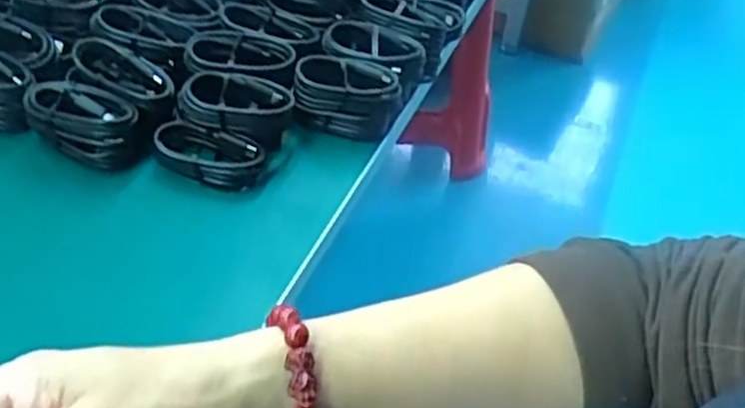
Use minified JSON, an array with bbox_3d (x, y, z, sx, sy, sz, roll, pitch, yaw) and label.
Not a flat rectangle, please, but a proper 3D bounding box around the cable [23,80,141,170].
[{"bbox_3d":[-0.186,-0.052,0.501,0.072,0.036,0.043,24,47,16],"label":"cable"}]

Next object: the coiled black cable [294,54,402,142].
[{"bbox_3d":[-0.018,-0.074,0.541,0.070,0.048,0.031,6,45,-2],"label":"coiled black cable"}]

